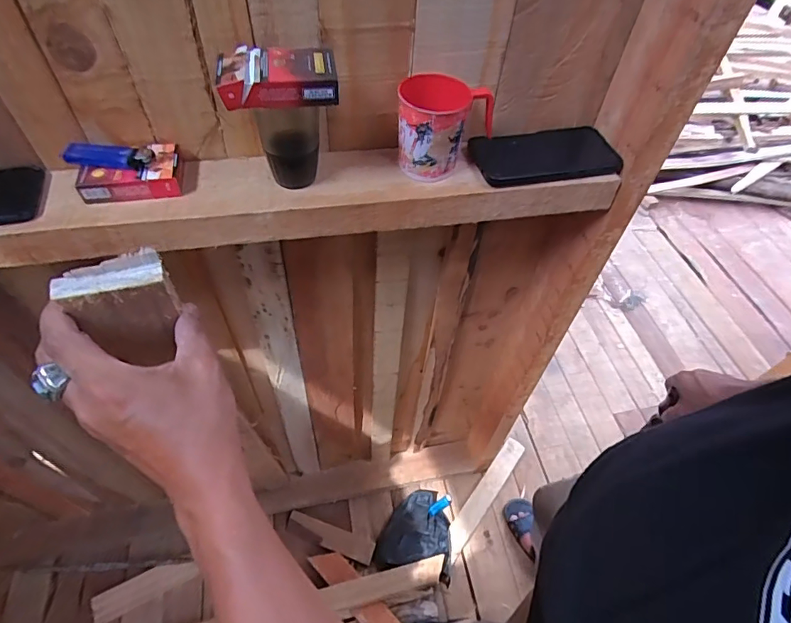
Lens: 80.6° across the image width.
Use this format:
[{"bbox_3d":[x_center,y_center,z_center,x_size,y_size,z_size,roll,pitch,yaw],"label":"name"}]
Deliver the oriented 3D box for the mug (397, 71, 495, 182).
[{"bbox_3d":[0.049,-0.187,0.481,0.093,0.081,0.073,14,54,7],"label":"mug"}]

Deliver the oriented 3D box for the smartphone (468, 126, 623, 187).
[{"bbox_3d":[0.166,-0.177,0.522,0.158,0.014,0.076,-8,54,-9],"label":"smartphone"}]

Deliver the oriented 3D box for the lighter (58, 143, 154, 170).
[{"bbox_3d":[-0.279,-0.151,0.451,0.085,0.010,0.022,6,53,1],"label":"lighter"}]

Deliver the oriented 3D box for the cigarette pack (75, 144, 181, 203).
[{"bbox_3d":[-0.259,-0.138,0.460,0.090,0.023,0.060,-10,55,-11],"label":"cigarette pack"}]

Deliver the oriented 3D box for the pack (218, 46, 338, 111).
[{"bbox_3d":[-0.099,-0.199,0.397,0.095,0.026,0.056,-6,54,-8],"label":"pack"}]

